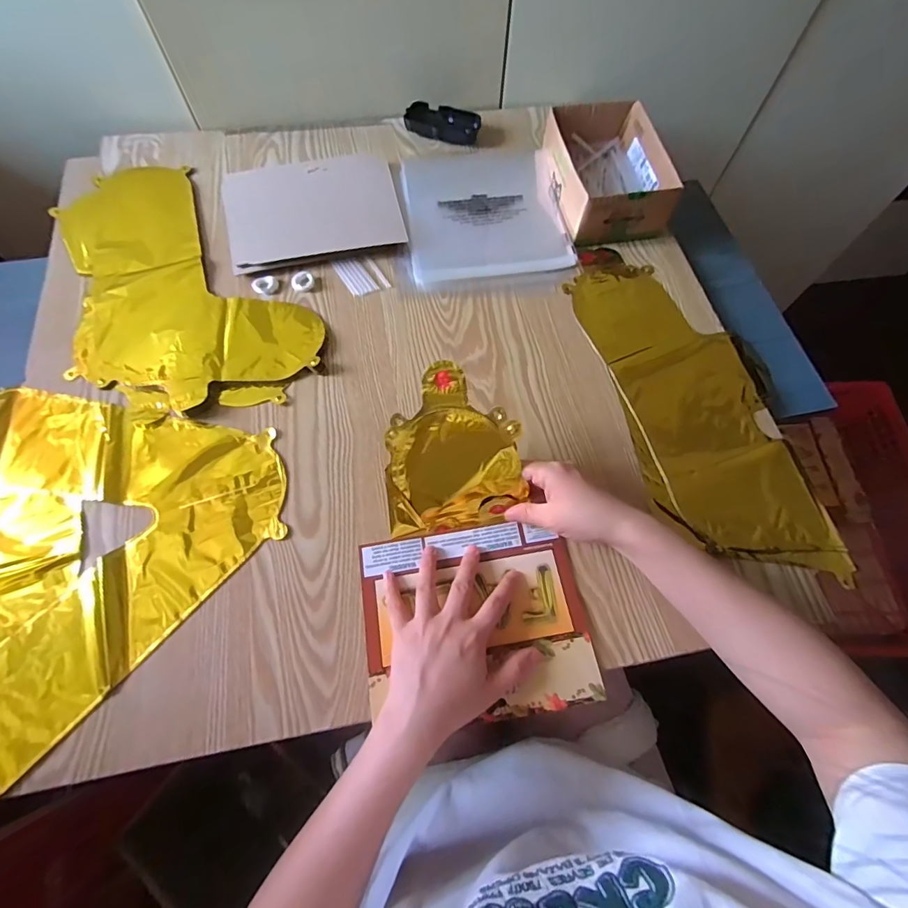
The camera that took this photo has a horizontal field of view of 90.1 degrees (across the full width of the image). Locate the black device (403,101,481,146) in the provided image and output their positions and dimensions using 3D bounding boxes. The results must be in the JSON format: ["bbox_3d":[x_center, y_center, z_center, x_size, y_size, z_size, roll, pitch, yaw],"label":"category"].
[{"bbox_3d":[-0.017,-0.485,0.665,0.108,0.025,0.049,13,66,5],"label":"black device"}]

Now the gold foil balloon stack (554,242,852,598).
[{"bbox_3d":[0.262,-0.072,0.497,0.176,0.009,0.408,-11,67,-6],"label":"gold foil balloon stack"}]

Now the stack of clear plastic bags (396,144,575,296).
[{"bbox_3d":[0.035,-0.319,0.601,0.210,0.014,0.252,-2,66,-2],"label":"stack of clear plastic bags"}]

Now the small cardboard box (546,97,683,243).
[{"bbox_3d":[0.196,-0.364,0.588,0.129,0.067,0.176,-5,66,-3],"label":"small cardboard box"}]

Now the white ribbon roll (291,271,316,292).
[{"bbox_3d":[-0.185,-0.212,0.553,0.027,0.004,0.031,-20,68,-10],"label":"white ribbon roll"}]

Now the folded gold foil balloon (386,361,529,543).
[{"bbox_3d":[-0.003,0.000,0.415,0.127,0.022,0.155,-4,109,8],"label":"folded gold foil balloon"}]

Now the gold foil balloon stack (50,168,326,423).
[{"bbox_3d":[-0.348,-0.198,0.541,0.223,0.010,0.411,-37,71,-16],"label":"gold foil balloon stack"}]

